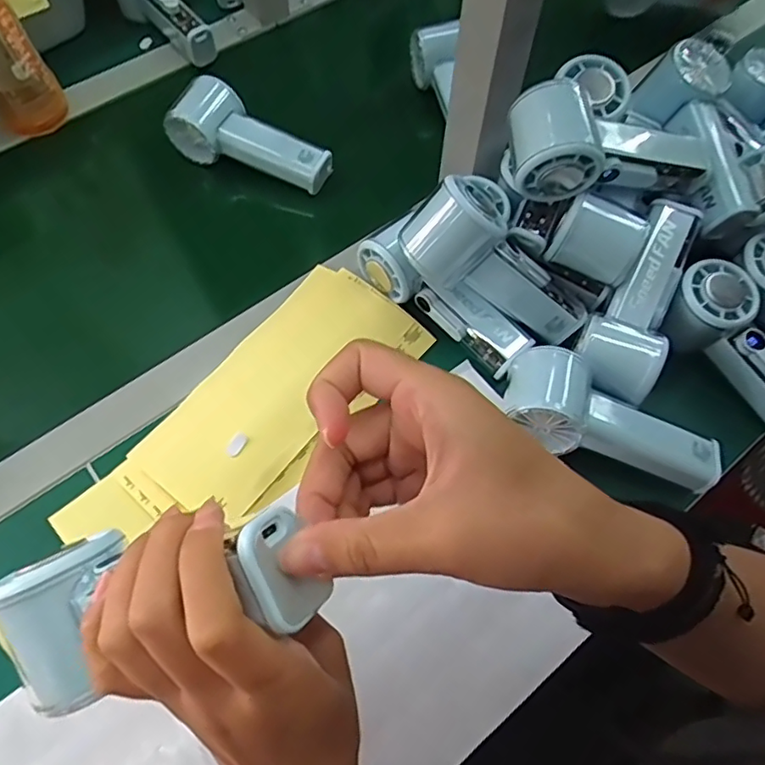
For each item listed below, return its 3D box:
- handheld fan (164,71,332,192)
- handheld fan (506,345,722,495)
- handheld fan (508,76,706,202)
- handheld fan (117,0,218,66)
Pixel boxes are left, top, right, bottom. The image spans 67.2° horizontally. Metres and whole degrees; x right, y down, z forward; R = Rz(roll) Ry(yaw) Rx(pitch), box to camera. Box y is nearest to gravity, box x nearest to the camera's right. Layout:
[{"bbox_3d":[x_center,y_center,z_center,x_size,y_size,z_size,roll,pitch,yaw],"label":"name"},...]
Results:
[{"bbox_3d":[-0.121,-0.227,0.534,0.151,0.043,0.057,25,67,12],"label":"handheld fan"},{"bbox_3d":[0.164,0.024,0.404,0.153,0.048,0.064,15,65,7],"label":"handheld fan"},{"bbox_3d":[0.161,-0.169,0.418,0.155,0.061,0.064,-4,63,-22],"label":"handheld fan"},{"bbox_3d":[-0.230,-0.397,0.617,0.150,0.056,0.045,46,71,2],"label":"handheld fan"}]

